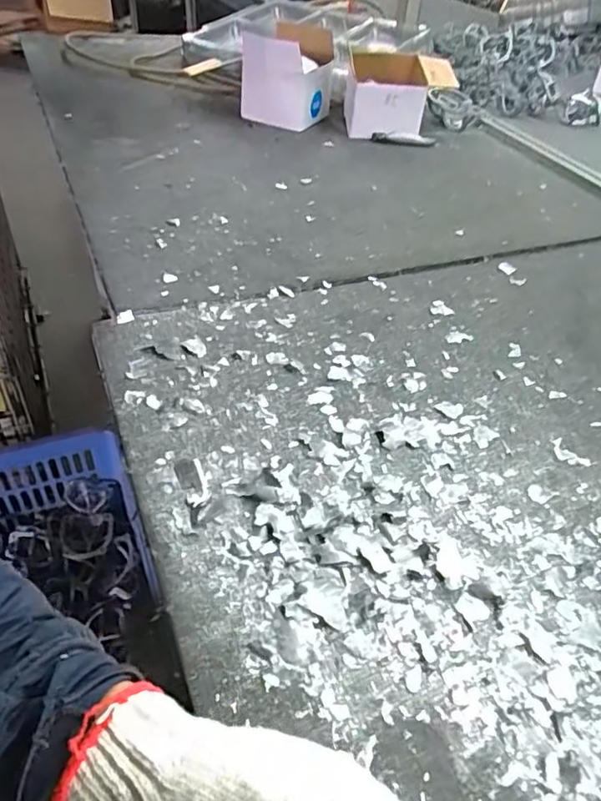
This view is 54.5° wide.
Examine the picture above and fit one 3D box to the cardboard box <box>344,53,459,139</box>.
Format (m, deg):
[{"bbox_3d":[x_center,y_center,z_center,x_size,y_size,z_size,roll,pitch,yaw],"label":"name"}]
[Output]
[{"bbox_3d":[0.181,-0.555,1.068,0.193,0.108,0.130,2,43,-4],"label":"cardboard box"}]

